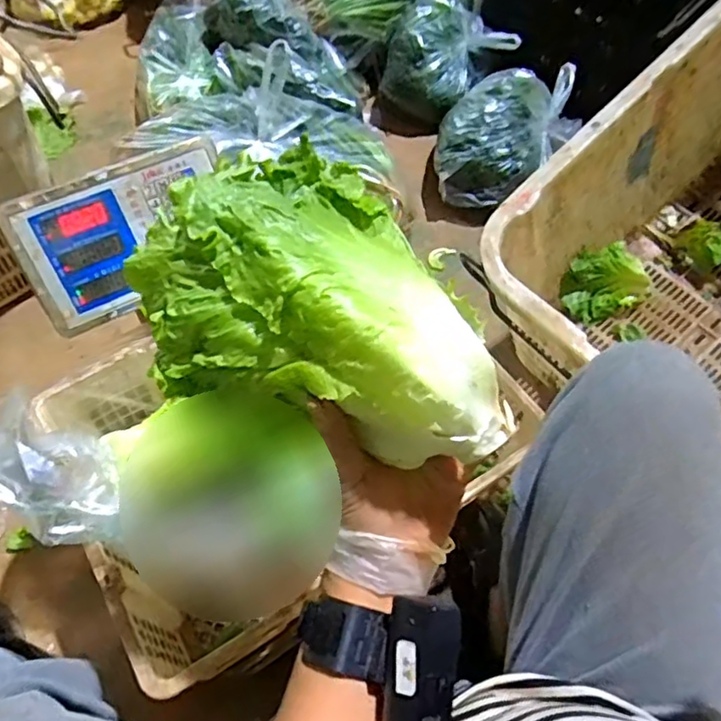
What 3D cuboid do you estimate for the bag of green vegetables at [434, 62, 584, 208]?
[{"bbox_3d":[0.272,-0.443,1.137,0.203,0.137,0.323,39,64,20],"label":"bag of green vegetables"}]

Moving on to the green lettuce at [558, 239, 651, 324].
[{"bbox_3d":[0.395,-0.124,0.966,0.144,0.091,0.085,-24,62,-16],"label":"green lettuce"}]

